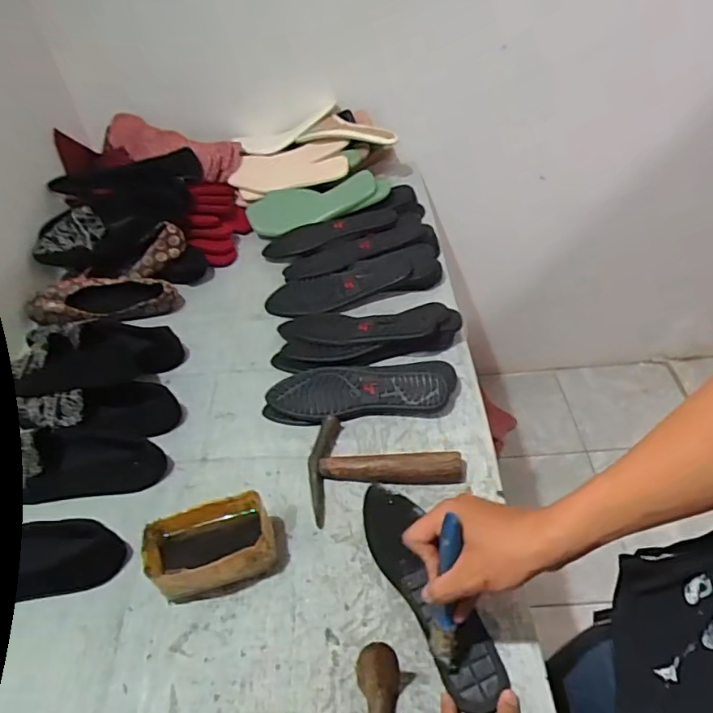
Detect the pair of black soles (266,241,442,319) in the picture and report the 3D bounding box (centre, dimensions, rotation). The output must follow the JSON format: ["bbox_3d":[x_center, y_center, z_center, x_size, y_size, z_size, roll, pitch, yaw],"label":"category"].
[{"bbox_3d":[-0.002,-0.118,0.884,0.288,0.036,0.083,-15,47,-9],"label":"pair of black soles"}]

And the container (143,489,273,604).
[{"bbox_3d":[-0.151,0.200,0.577,0.124,0.067,0.077,-19,47,-11],"label":"container"}]

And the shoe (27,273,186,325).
[{"bbox_3d":[-0.404,-0.086,0.881,0.231,0.059,0.085,0,47,5],"label":"shoe"}]

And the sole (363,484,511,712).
[{"bbox_3d":[0.072,0.234,0.569,0.067,0.012,0.239,-23,47,-15],"label":"sole"}]

